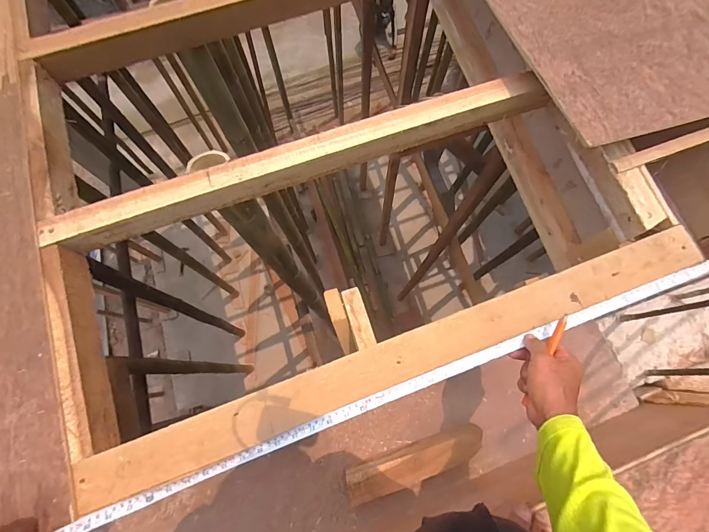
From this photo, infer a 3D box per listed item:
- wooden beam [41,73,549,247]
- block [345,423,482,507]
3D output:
[{"bbox_3d":[-0.080,-0.194,0.639,0.881,0.071,0.066,-19,76,-6],"label":"wooden beam"},{"bbox_3d":[0.108,0.341,0.628,0.250,0.074,0.057,-19,76,-6],"label":"block"}]

